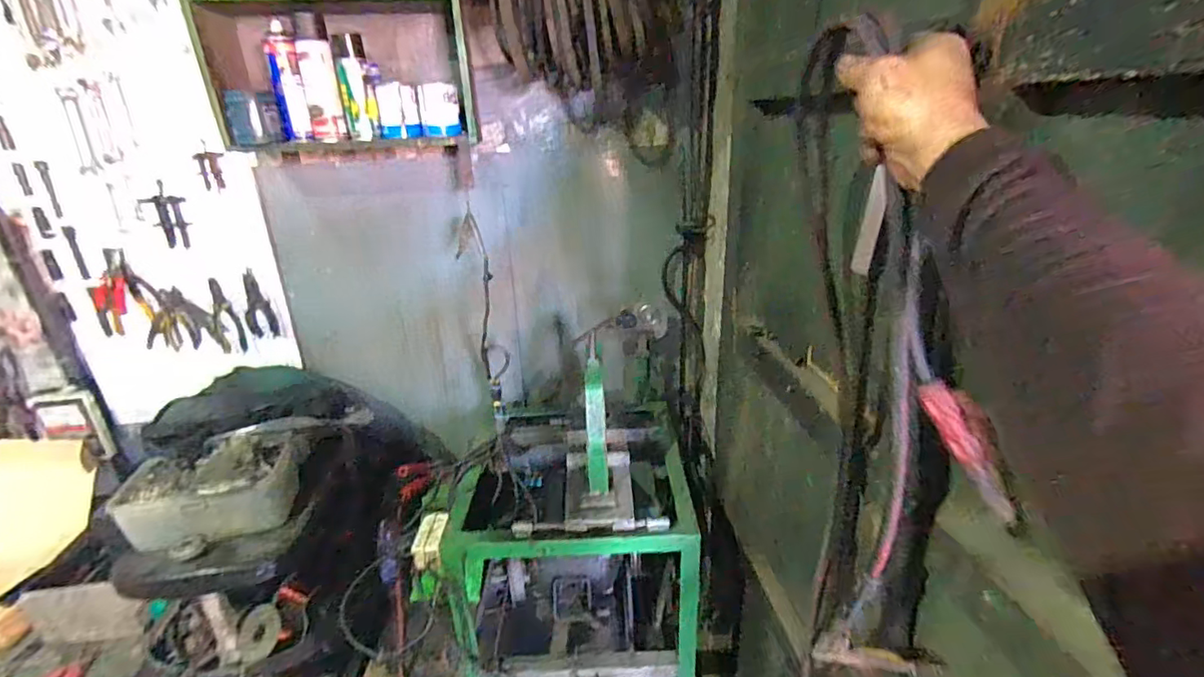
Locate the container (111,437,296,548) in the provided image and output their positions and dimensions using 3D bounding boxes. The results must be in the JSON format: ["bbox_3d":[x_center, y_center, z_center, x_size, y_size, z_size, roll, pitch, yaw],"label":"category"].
[{"bbox_3d":[-0.770,0.302,1.058,0.269,0.149,0.189,-3,24,-3],"label":"container"}]

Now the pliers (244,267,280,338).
[{"bbox_3d":[-0.880,-0.088,1.383,0.067,0.176,0.014,-12,26,-24],"label":"pliers"}]

